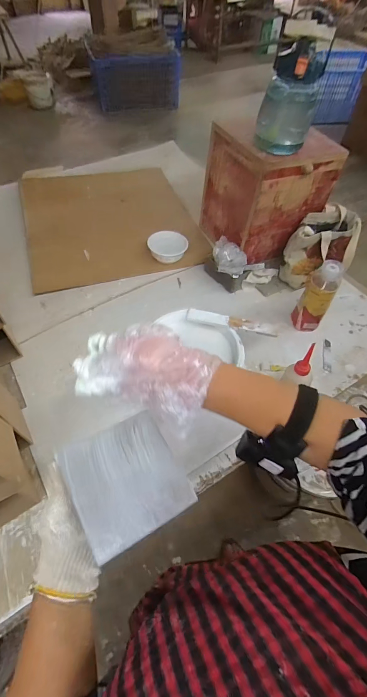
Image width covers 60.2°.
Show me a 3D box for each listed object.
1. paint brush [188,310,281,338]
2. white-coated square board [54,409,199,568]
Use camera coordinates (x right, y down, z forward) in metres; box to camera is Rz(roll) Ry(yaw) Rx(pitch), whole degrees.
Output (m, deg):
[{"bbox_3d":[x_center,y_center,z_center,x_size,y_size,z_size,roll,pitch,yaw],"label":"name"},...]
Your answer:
[{"bbox_3d":[0.107,-0.059,0.707,0.200,0.020,0.031,15,56,8],"label":"paint brush"},{"bbox_3d":[-0.057,0.131,0.321,0.104,0.016,0.109,-25,60,-18],"label":"white-coated square board"}]

